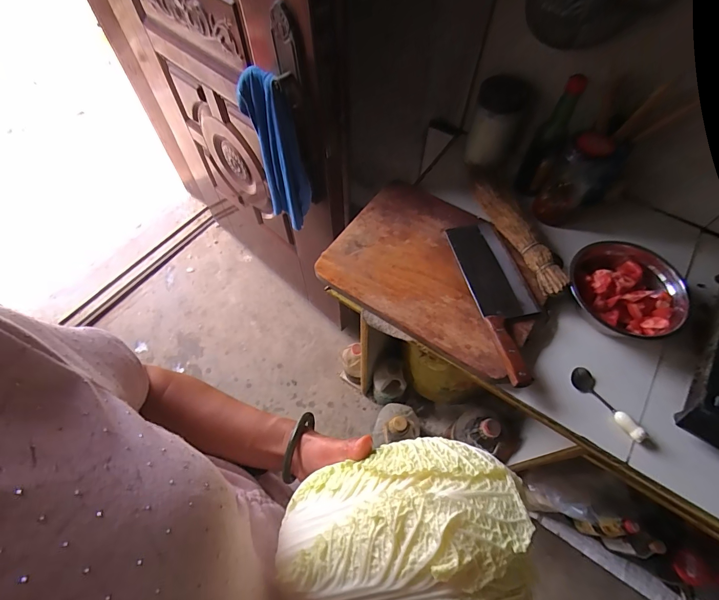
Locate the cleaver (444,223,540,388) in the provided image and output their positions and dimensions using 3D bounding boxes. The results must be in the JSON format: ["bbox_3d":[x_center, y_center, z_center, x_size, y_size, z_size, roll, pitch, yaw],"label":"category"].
[{"bbox_3d":[0.256,-0.016,0.668,0.107,0.037,0.332,-9,60,-5],"label":"cleaver"}]

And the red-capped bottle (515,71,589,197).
[{"bbox_3d":[0.386,-0.323,0.763,0.054,0.240,0.058,16,61,10],"label":"red-capped bottle"}]

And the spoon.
[{"bbox_3d":[0.404,0.168,0.603,0.035,0.022,0.131,-31,64,-16],"label":"spoon"}]

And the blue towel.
[{"bbox_3d":[-0.179,-0.322,0.827,0.103,0.336,0.126,-14,61,-8],"label":"blue towel"}]

